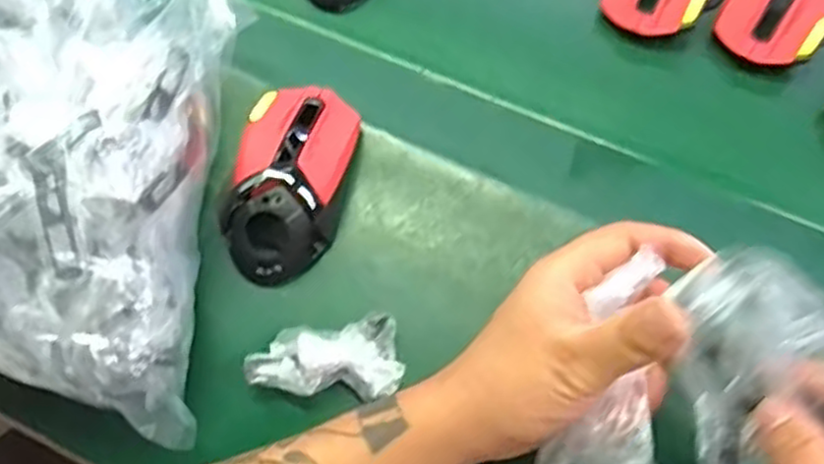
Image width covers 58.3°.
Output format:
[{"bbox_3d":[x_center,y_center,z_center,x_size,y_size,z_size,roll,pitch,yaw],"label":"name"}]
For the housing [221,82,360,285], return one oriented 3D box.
[{"bbox_3d":[-0.074,-0.031,0.446,0.065,0.039,0.124,15,70,8],"label":"housing"}]

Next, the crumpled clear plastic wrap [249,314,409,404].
[{"bbox_3d":[-0.049,0.075,0.416,0.083,0.022,0.045,-9,69,-2],"label":"crumpled clear plastic wrap"}]

